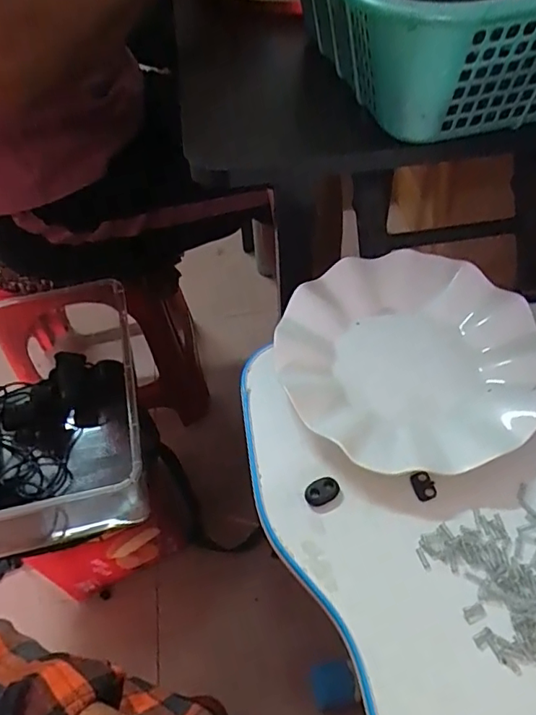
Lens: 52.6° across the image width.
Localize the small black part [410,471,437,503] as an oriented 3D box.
[{"bbox_3d":[0.096,0.079,0.334,0.013,0.005,0.017,-16,53,-9],"label":"small black part"}]

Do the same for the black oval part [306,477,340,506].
[{"bbox_3d":[0.033,0.082,0.333,0.022,0.004,0.014,-20,54,-12],"label":"black oval part"}]

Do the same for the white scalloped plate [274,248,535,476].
[{"bbox_3d":[0.099,-0.002,0.385,0.177,0.024,0.177,-2,52,2],"label":"white scalloped plate"}]

